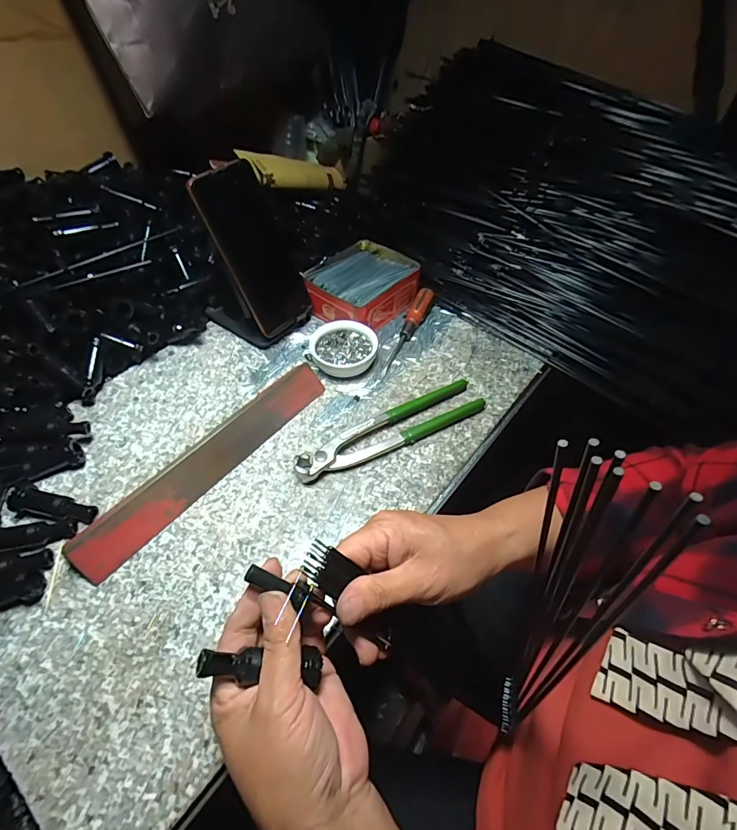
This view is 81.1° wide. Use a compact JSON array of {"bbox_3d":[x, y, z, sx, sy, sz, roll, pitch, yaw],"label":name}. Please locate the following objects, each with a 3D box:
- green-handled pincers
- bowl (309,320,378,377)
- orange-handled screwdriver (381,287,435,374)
[{"bbox_3d":[0.020,0.011,0.414,0.195,0.018,0.044,-22,54,-17],"label":"green-handled pincers"},{"bbox_3d":[-0.030,-0.072,0.474,0.071,0.028,0.067,0,51,0],"label":"bowl"},{"bbox_3d":[0.047,-0.101,0.504,0.021,0.021,0.141,18,53,13],"label":"orange-handled screwdriver"}]

